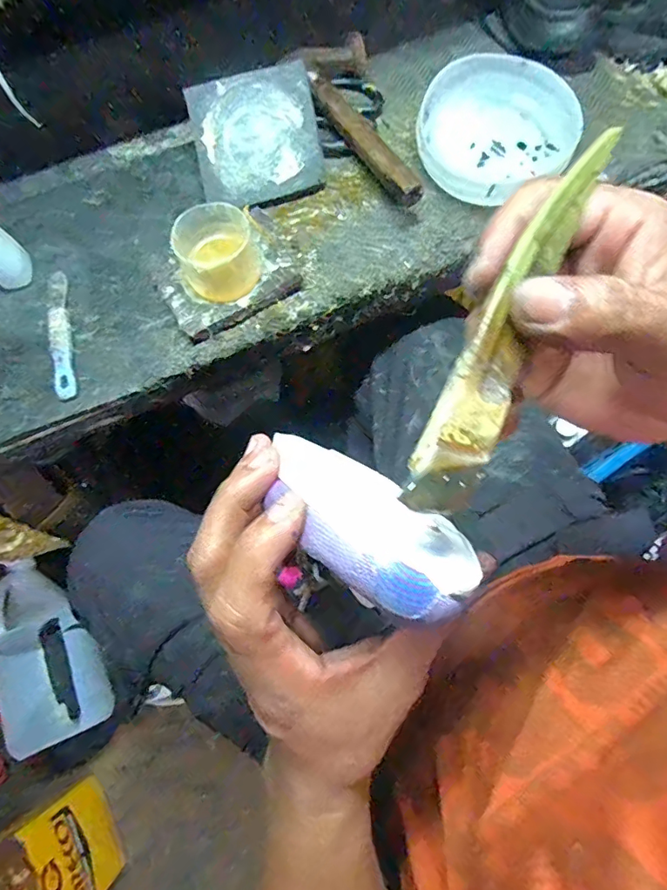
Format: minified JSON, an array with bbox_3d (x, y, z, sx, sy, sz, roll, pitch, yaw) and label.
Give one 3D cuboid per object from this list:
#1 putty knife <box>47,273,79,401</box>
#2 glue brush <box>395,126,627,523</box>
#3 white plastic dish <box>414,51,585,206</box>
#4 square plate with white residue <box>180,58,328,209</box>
[{"bbox_3d":[-0.248,-0.103,0.441,0.018,0.010,0.136,-15,74,-4],"label":"putty knife"},{"bbox_3d":[0.058,-0.042,0.153,0.024,0.005,0.140,31,79,-21],"label":"glue brush"},{"bbox_3d":[0.154,-0.303,0.470,0.146,0.039,0.137,0,73,0],"label":"white plastic dish"},{"bbox_3d":[-0.073,-0.295,0.465,0.119,0.010,0.116,-17,95,0],"label":"square plate with white residue"}]

